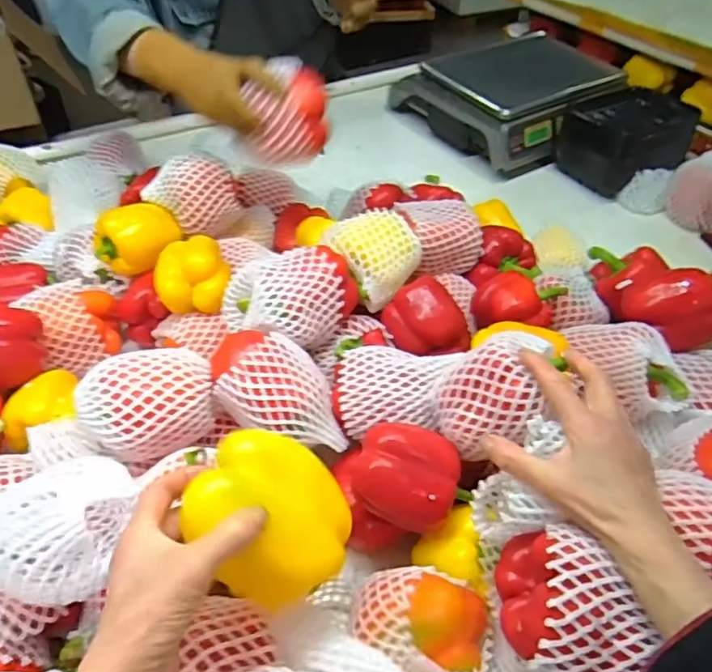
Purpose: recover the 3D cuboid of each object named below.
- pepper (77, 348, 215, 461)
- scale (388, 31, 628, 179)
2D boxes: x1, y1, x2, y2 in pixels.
[{"bbox_3d":[-0.177,0.064,0.505,0.111,0.079,0.069,-14,49,-16],"label":"pepper"},{"bbox_3d":[0.282,-0.452,1.094,0.344,0.129,0.326,-33,56,-30],"label":"scale"}]

